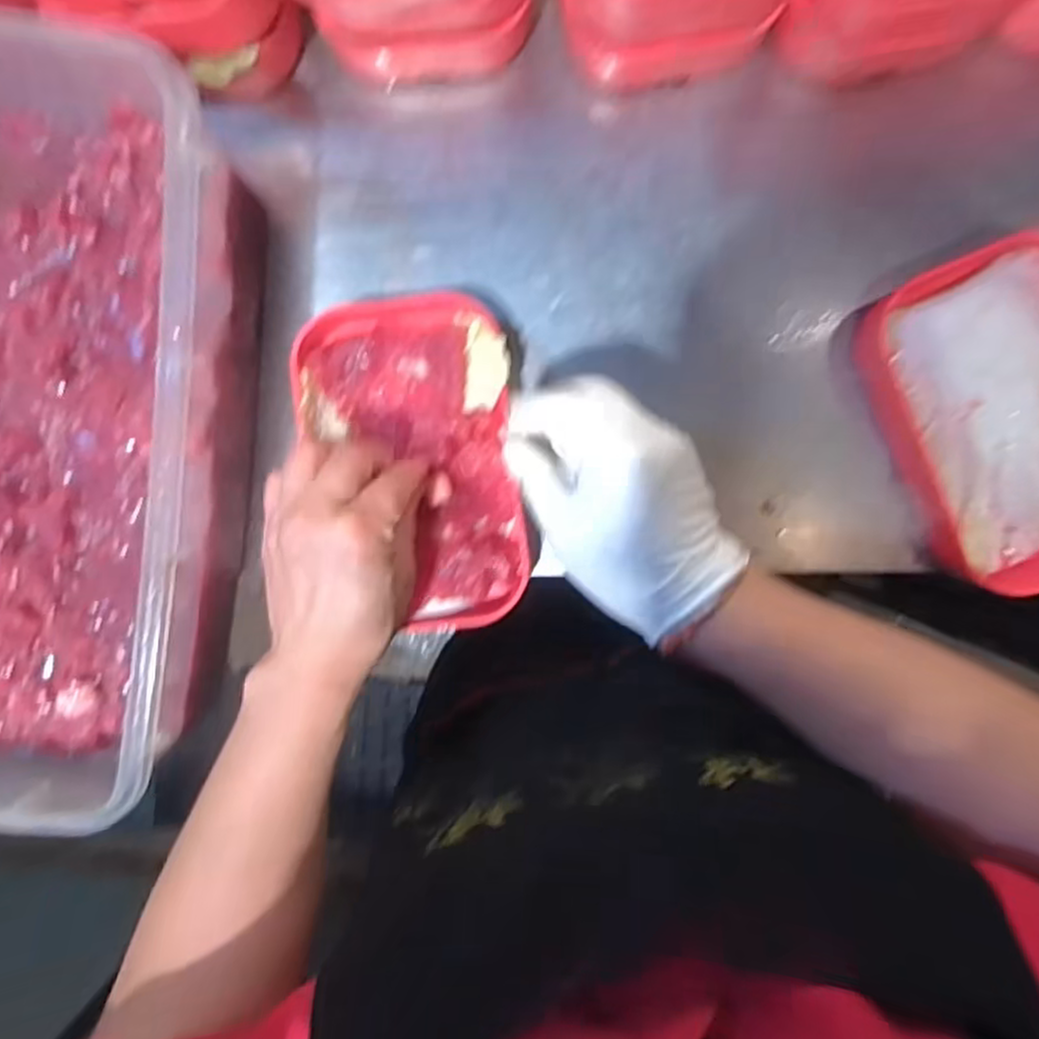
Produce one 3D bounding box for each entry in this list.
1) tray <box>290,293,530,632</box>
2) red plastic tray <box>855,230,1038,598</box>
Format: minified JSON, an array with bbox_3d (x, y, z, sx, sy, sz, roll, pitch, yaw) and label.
[{"bbox_3d":[-0.062,-0.033,0.411,0.120,0.033,0.194,-6,94,2],"label":"tray"},{"bbox_3d":[0.284,-0.058,0.414,0.127,0.046,0.187,-24,93,3],"label":"red plastic tray"}]

